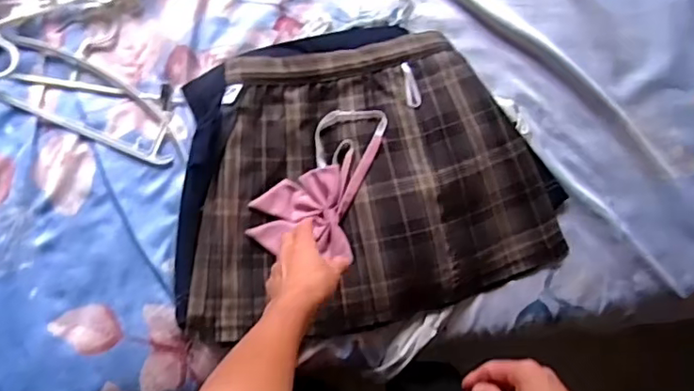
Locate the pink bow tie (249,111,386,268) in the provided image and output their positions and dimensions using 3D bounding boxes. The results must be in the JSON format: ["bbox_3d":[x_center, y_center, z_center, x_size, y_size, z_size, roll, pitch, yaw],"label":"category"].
[{"bbox_3d":[-0.040,-0.024,0.814,0.142,0.031,0.209,14,84,-8],"label":"pink bow tie"}]

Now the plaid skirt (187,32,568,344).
[{"bbox_3d":[0.036,-0.021,0.838,0.530,0.056,0.387,-12,88,-10],"label":"plaid skirt"}]

